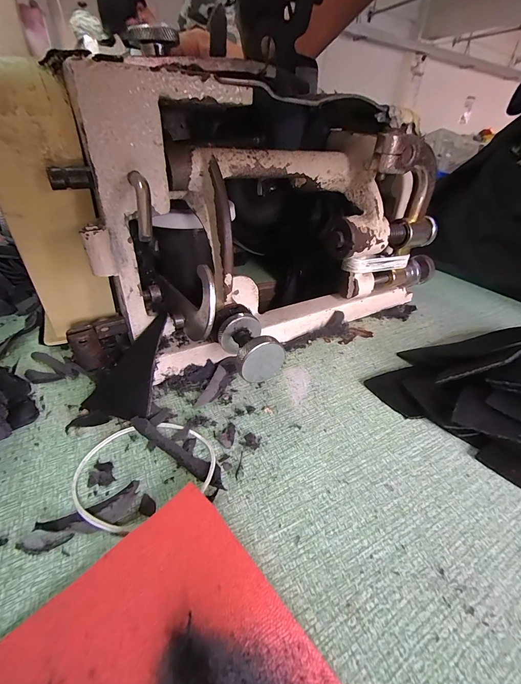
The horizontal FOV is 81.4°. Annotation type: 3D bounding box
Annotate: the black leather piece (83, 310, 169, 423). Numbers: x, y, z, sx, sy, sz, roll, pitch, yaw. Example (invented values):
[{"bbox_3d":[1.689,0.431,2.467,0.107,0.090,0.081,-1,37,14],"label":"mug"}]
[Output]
[{"bbox_3d":[-0.075,0.012,0.170,0.036,0.004,0.059,-3,61,12],"label":"black leather piece"}]

